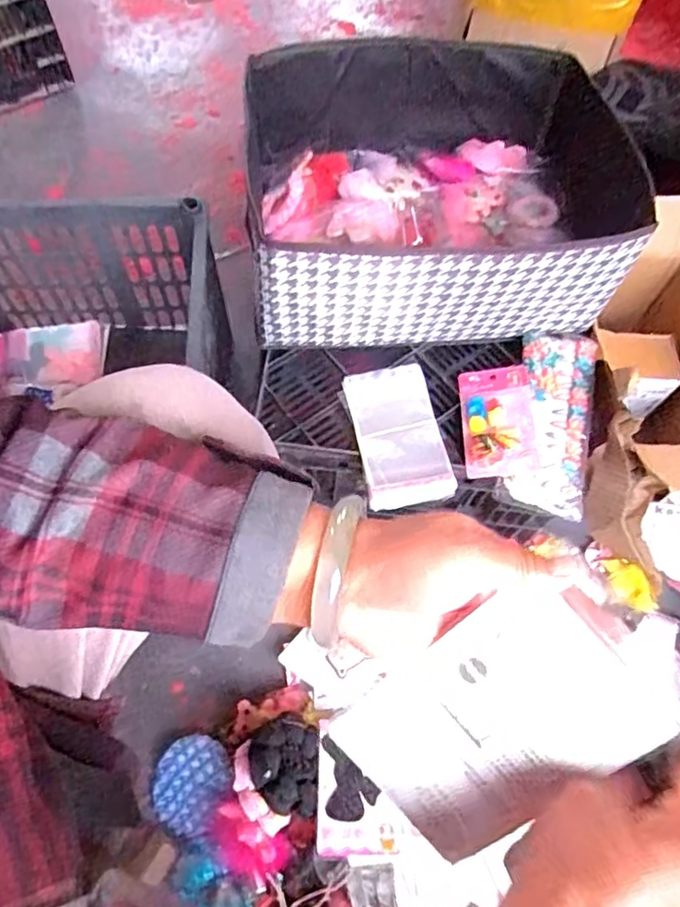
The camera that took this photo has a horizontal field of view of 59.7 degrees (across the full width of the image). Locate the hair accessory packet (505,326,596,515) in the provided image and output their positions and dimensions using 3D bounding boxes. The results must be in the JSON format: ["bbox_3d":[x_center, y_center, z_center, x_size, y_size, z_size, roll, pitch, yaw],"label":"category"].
[{"bbox_3d":[0.246,-0.041,0.683,0.084,0.029,0.229,13,64,4],"label":"hair accessory packet"}]

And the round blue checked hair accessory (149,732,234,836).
[{"bbox_3d":[-0.167,0.374,0.673,0.087,0.034,0.097,34,67,14],"label":"round blue checked hair accessory"}]

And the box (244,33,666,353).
[{"bbox_3d":[0.109,-0.310,0.713,0.424,0.162,0.350,-3,64,-4],"label":"box"}]

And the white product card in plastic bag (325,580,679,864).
[{"bbox_3d":[0.085,0.124,0.290,0.163,0.018,0.095,-41,86,16],"label":"white product card in plastic bag"}]

